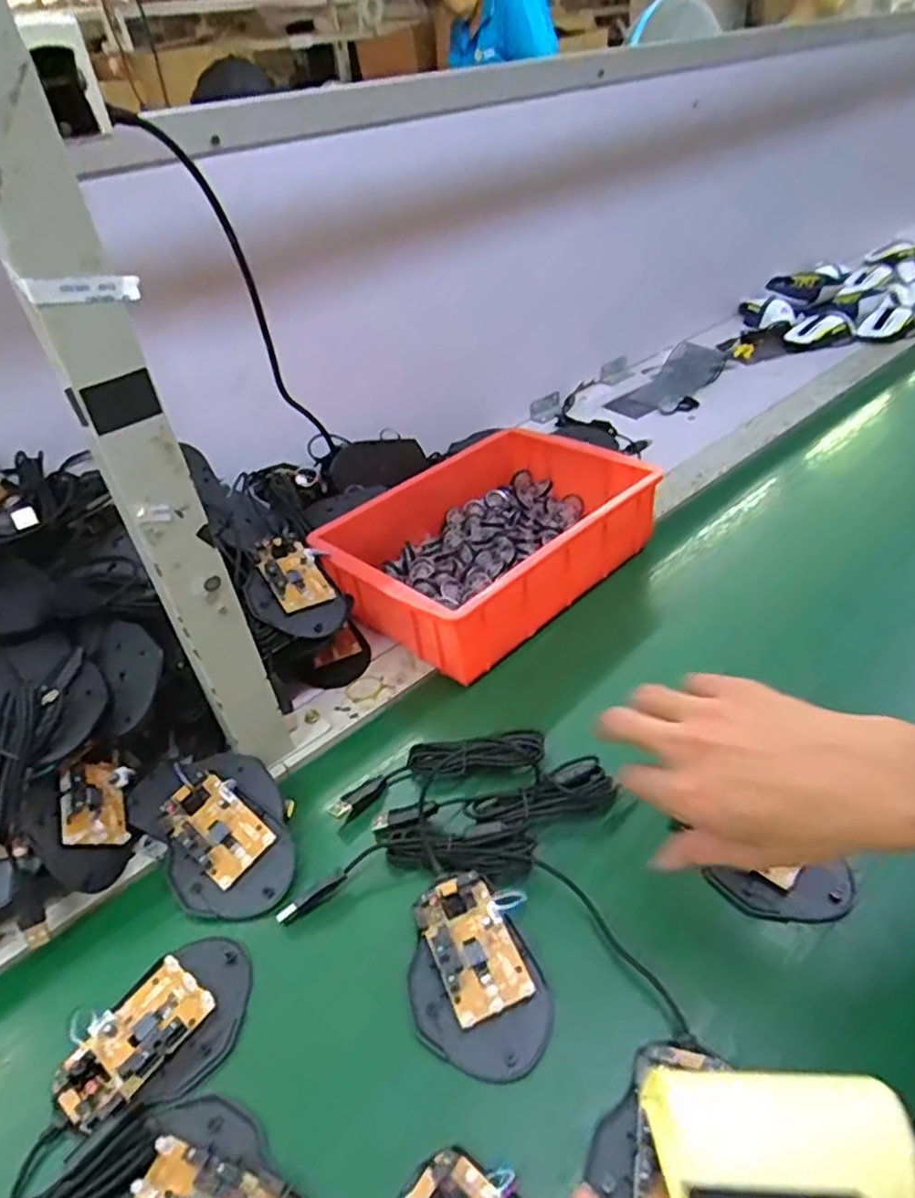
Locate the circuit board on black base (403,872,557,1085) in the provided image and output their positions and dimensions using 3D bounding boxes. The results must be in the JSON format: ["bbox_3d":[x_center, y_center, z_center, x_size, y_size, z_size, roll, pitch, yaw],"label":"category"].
[{"bbox_3d":[0.007,0.212,0.388,0.070,0.026,0.099,-23,41,-18],"label":"circuit board on black base"}]

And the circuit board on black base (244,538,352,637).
[{"bbox_3d":[-0.137,-0.008,0.579,0.076,0.025,0.097,-10,60,-26],"label":"circuit board on black base"}]

